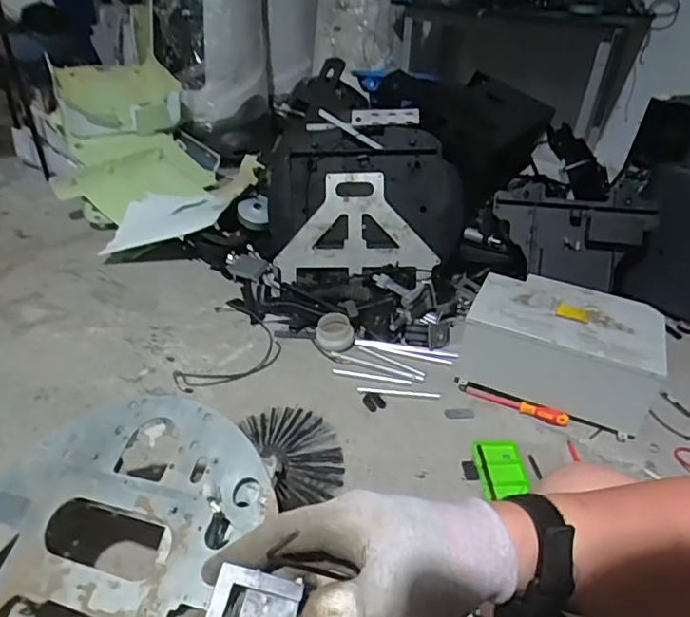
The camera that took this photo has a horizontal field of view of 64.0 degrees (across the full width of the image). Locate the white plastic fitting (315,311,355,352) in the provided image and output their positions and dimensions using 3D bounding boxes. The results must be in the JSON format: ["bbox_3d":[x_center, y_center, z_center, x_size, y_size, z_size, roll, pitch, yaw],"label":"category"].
[{"bbox_3d":[-0.028,0.066,1.516,0.106,0.063,0.098,3,34,-2],"label":"white plastic fitting"}]

